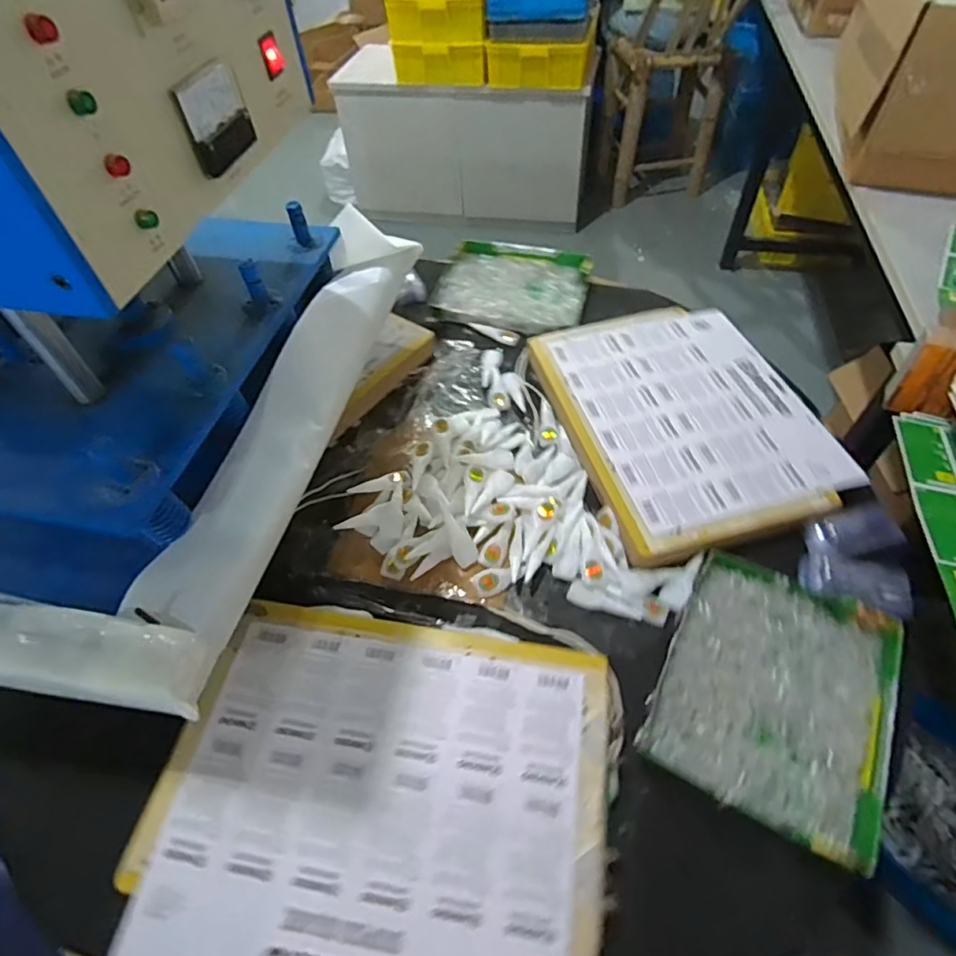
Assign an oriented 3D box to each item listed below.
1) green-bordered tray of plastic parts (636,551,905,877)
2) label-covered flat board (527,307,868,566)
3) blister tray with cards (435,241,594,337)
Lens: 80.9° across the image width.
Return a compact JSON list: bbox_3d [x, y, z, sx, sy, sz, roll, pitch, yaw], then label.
[{"bbox_3d":[0.309,0.222,0.591,0.209,0.034,0.254,24,56,20],"label":"green-bordered tray of plastic parts"},{"bbox_3d":[0.297,-0.097,0.816,0.333,0.027,0.419,-14,52,-8],"label":"label-covered flat board"},{"bbox_3d":[0.065,-0.355,1.028,0.261,0.026,0.221,10,53,10],"label":"blister tray with cards"}]

